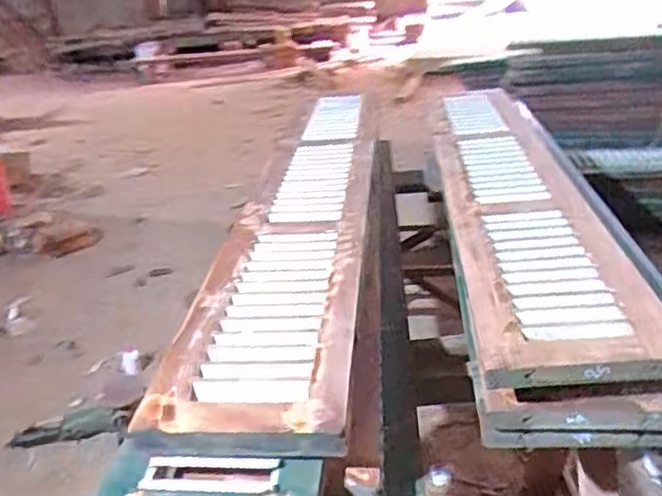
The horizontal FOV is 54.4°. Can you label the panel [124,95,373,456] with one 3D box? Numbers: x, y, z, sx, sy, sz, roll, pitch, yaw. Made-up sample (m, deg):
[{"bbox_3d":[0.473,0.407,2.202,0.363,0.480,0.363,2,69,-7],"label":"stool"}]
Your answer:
[{"bbox_3d":[-0.042,-0.173,1.692,0.289,0.063,1.828,-2,23,6],"label":"panel"}]

